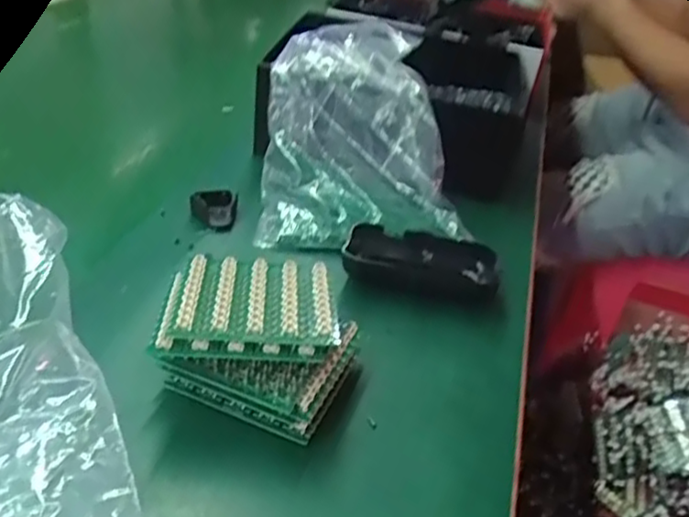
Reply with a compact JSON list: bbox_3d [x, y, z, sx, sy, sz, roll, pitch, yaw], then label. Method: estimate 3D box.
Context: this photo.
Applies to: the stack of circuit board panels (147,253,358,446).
[{"bbox_3d":[-0.047,0.045,0.390,0.106,0.056,0.096,8,35,2],"label":"stack of circuit board panels"}]

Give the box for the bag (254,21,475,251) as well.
[{"bbox_3d":[0.014,-0.109,0.570,0.161,0.110,0.189,3,36,-5],"label":"bag"}]

